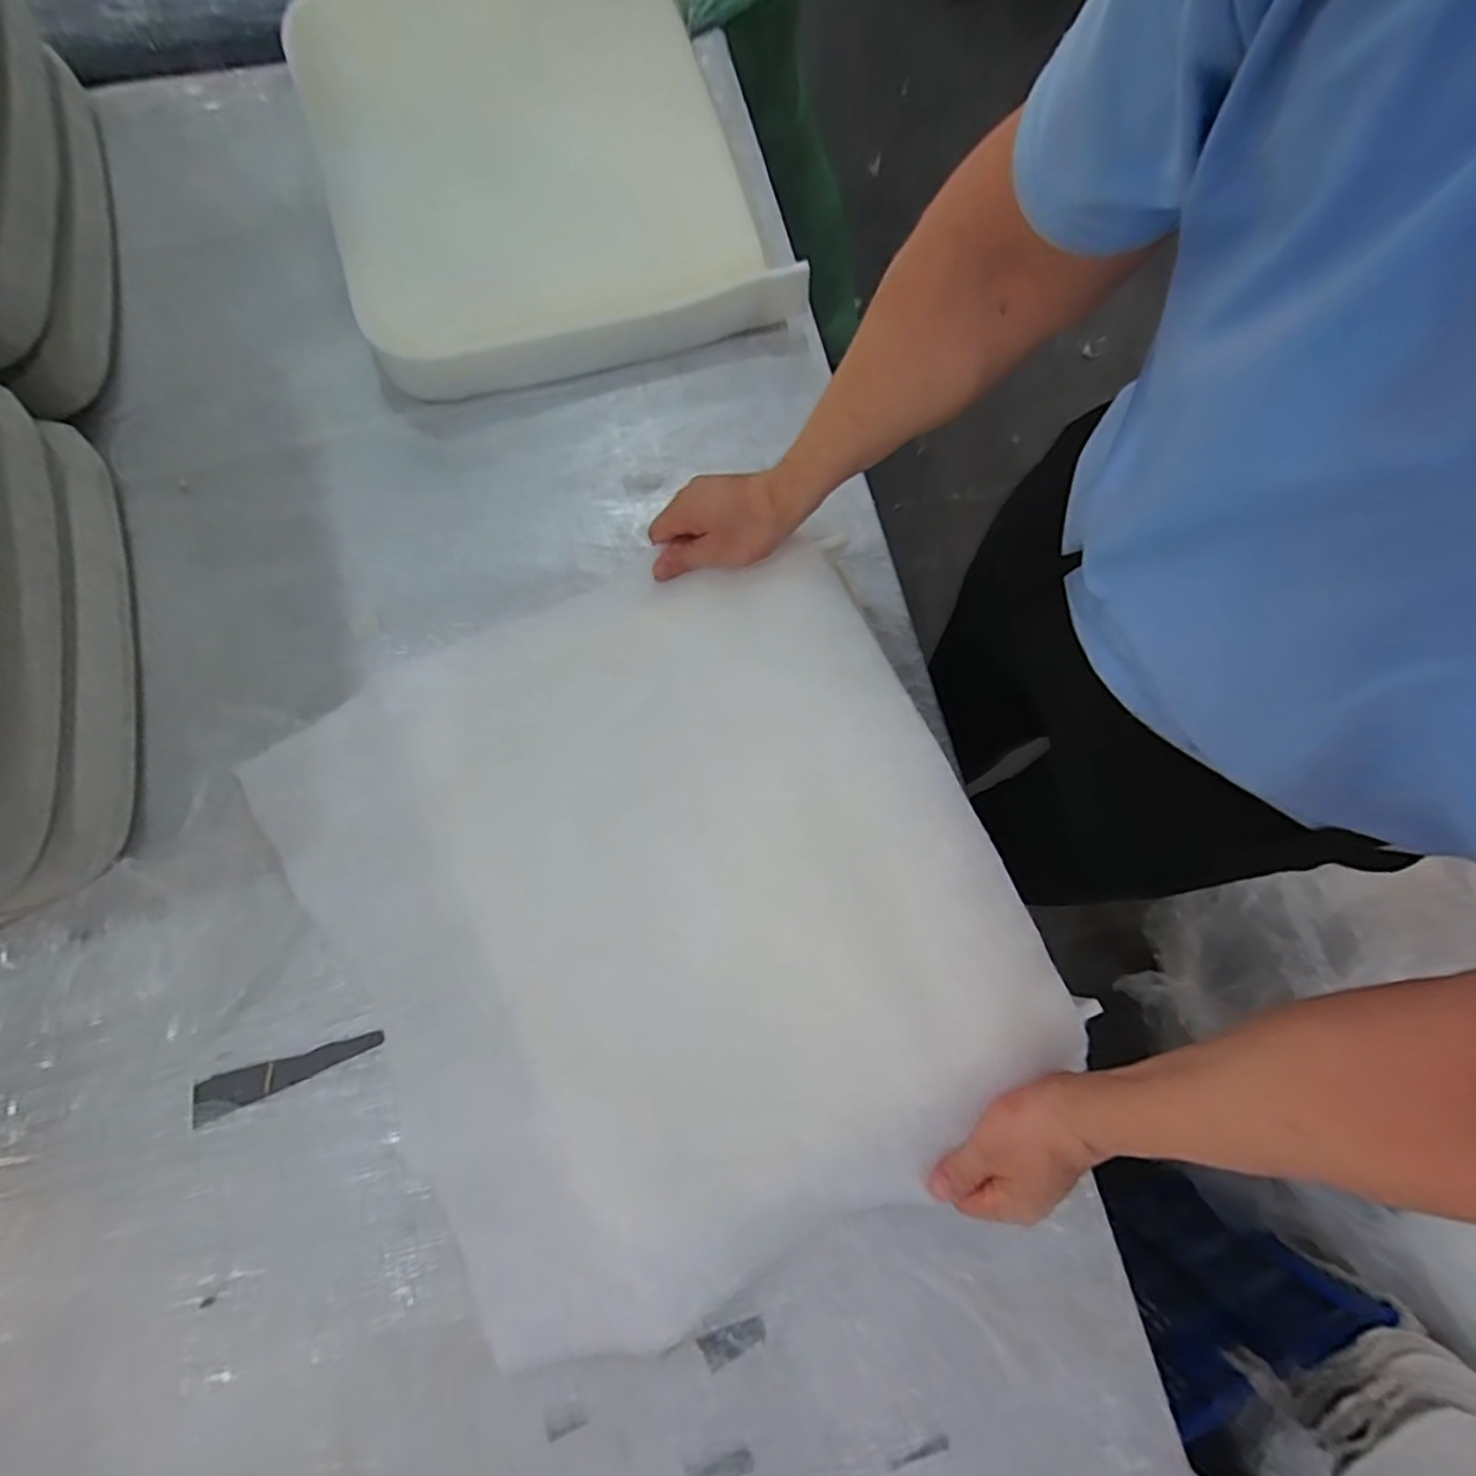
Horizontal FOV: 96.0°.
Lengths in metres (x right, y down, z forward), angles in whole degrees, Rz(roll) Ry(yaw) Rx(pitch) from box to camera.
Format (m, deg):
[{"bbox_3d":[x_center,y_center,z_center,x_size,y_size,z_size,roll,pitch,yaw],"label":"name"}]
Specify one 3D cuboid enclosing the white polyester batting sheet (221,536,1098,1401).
[{"bbox_3d":[-0.069,0.128,0.540,0.513,0.065,0.512,-25,78,-7],"label":"white polyester batting sheet"}]

